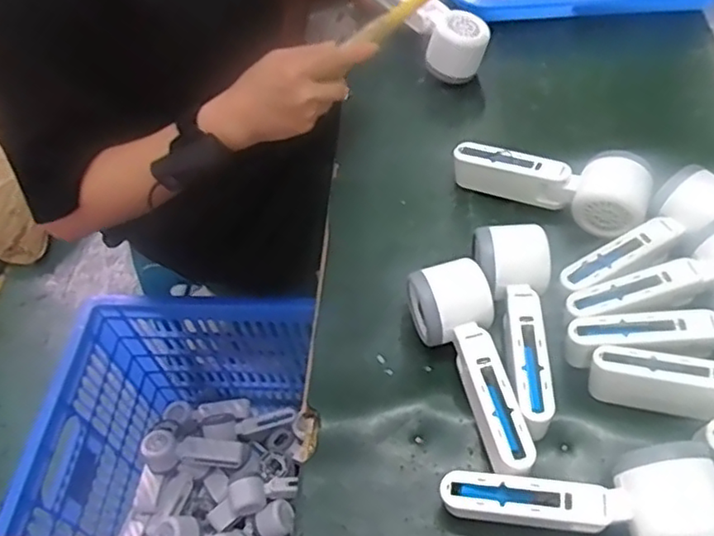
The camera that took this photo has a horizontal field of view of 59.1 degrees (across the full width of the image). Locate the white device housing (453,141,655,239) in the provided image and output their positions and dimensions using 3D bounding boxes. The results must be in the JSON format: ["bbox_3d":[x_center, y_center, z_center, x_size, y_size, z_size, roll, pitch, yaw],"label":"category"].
[{"bbox_3d":[0.171,-0.077,0.564,0.169,0.049,0.067,25,60,22],"label":"white device housing"}]

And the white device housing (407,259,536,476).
[{"bbox_3d":[0.084,0.074,0.462,0.061,0.051,0.166,-10,53,-1],"label":"white device housing"}]

